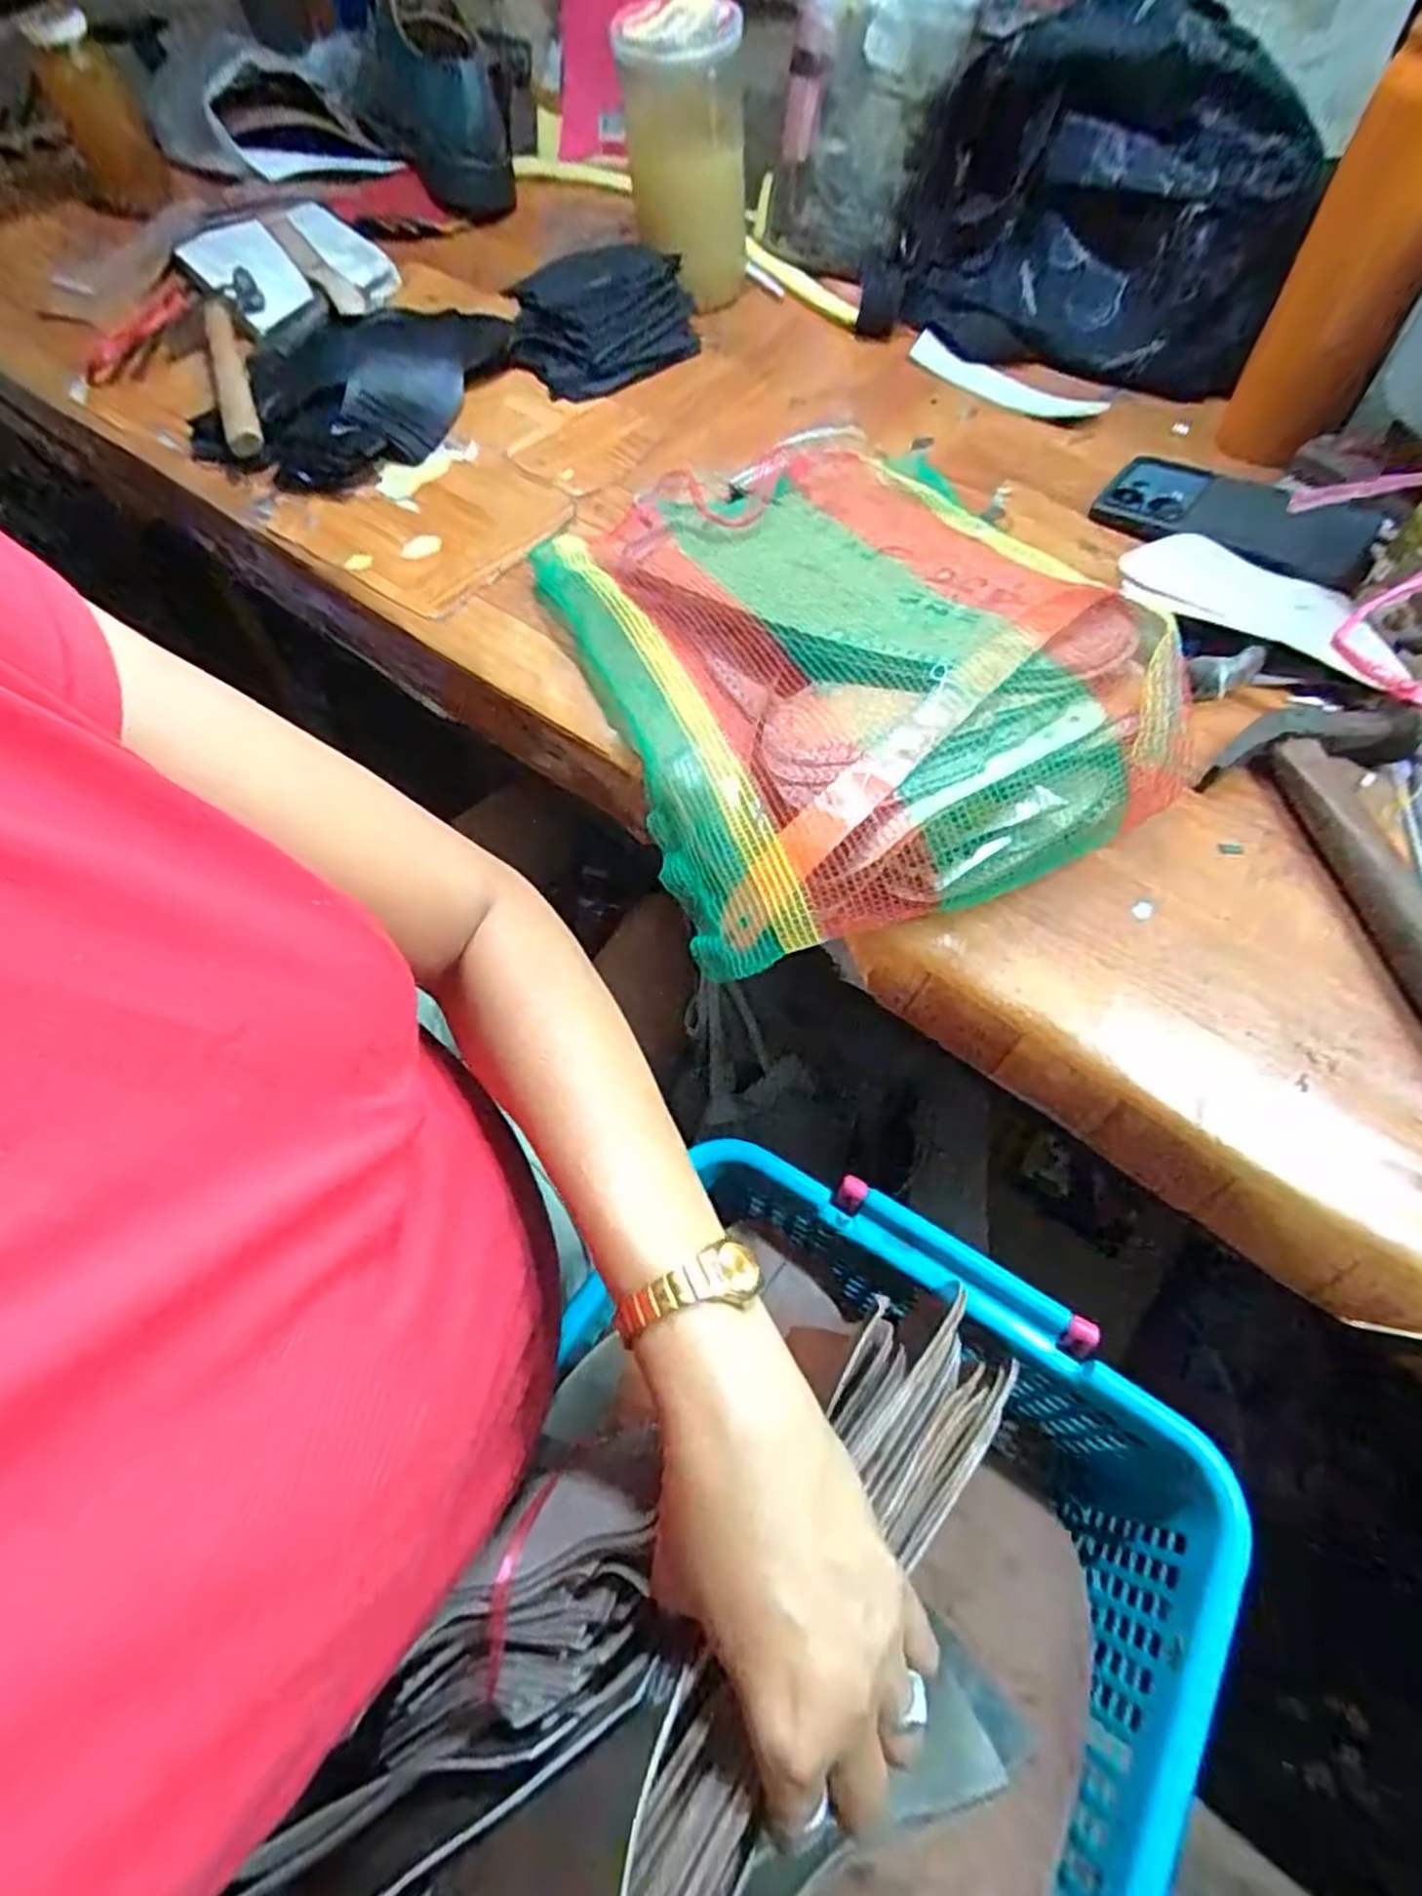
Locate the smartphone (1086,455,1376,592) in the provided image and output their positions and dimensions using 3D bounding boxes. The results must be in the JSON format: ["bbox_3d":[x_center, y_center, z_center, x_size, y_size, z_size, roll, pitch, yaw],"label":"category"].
[{"bbox_3d":[0.344,-0.283,0.512,0.165,0.013,0.082,35,68,19],"label":"smartphone"}]

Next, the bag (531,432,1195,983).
[{"bbox_3d":[0.067,-0.177,0.440,0.262,0.064,0.349,-19,62,-7],"label":"bag"}]

